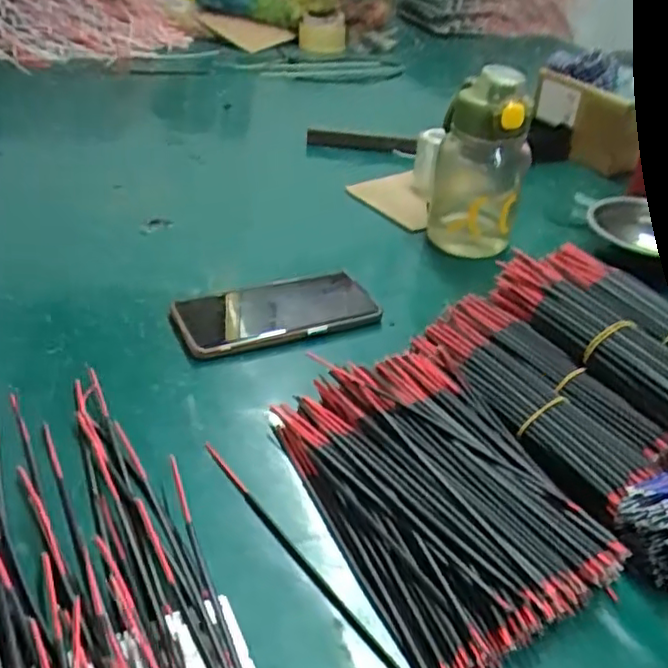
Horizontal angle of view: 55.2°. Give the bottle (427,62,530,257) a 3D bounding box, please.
[{"bbox_3d":[0.145,-0.167,0.634,0.082,0.176,0.075,10,36,7],"label":"bottle"}]

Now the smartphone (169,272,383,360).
[{"bbox_3d":[-0.047,-0.019,0.532,0.163,0.014,0.077,-11,38,-21],"label":"smartphone"}]

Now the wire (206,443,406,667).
[{"bbox_3d":[-0.019,0.119,0.347,0.008,0.008,0.184,-23,44,-33],"label":"wire"}]

